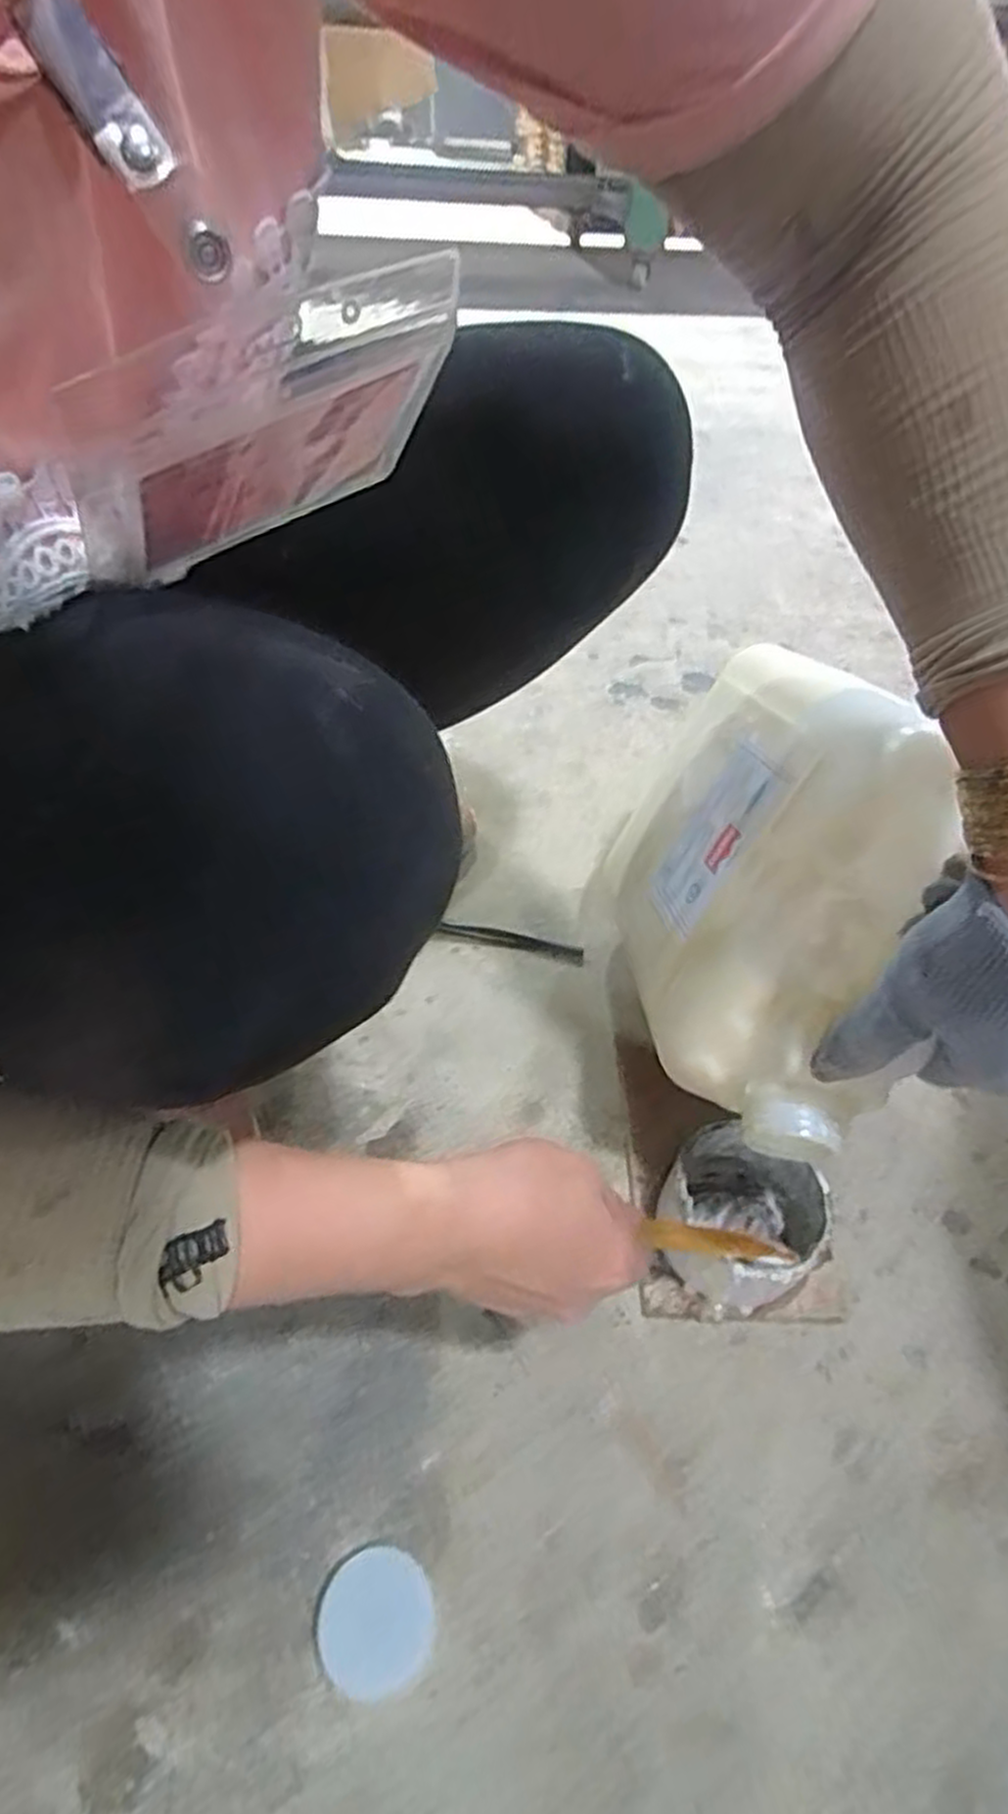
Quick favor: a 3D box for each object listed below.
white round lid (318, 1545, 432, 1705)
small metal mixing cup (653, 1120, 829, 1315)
[{"bbox_3d":[-0.053,0.294,0.322,0.046,0.021,0.045,2,48,-3],"label":"white round lid"},{"bbox_3d":[0.128,0.170,0.427,0.087,0.057,0.086,2,48,-3],"label":"small metal mixing cup"}]

